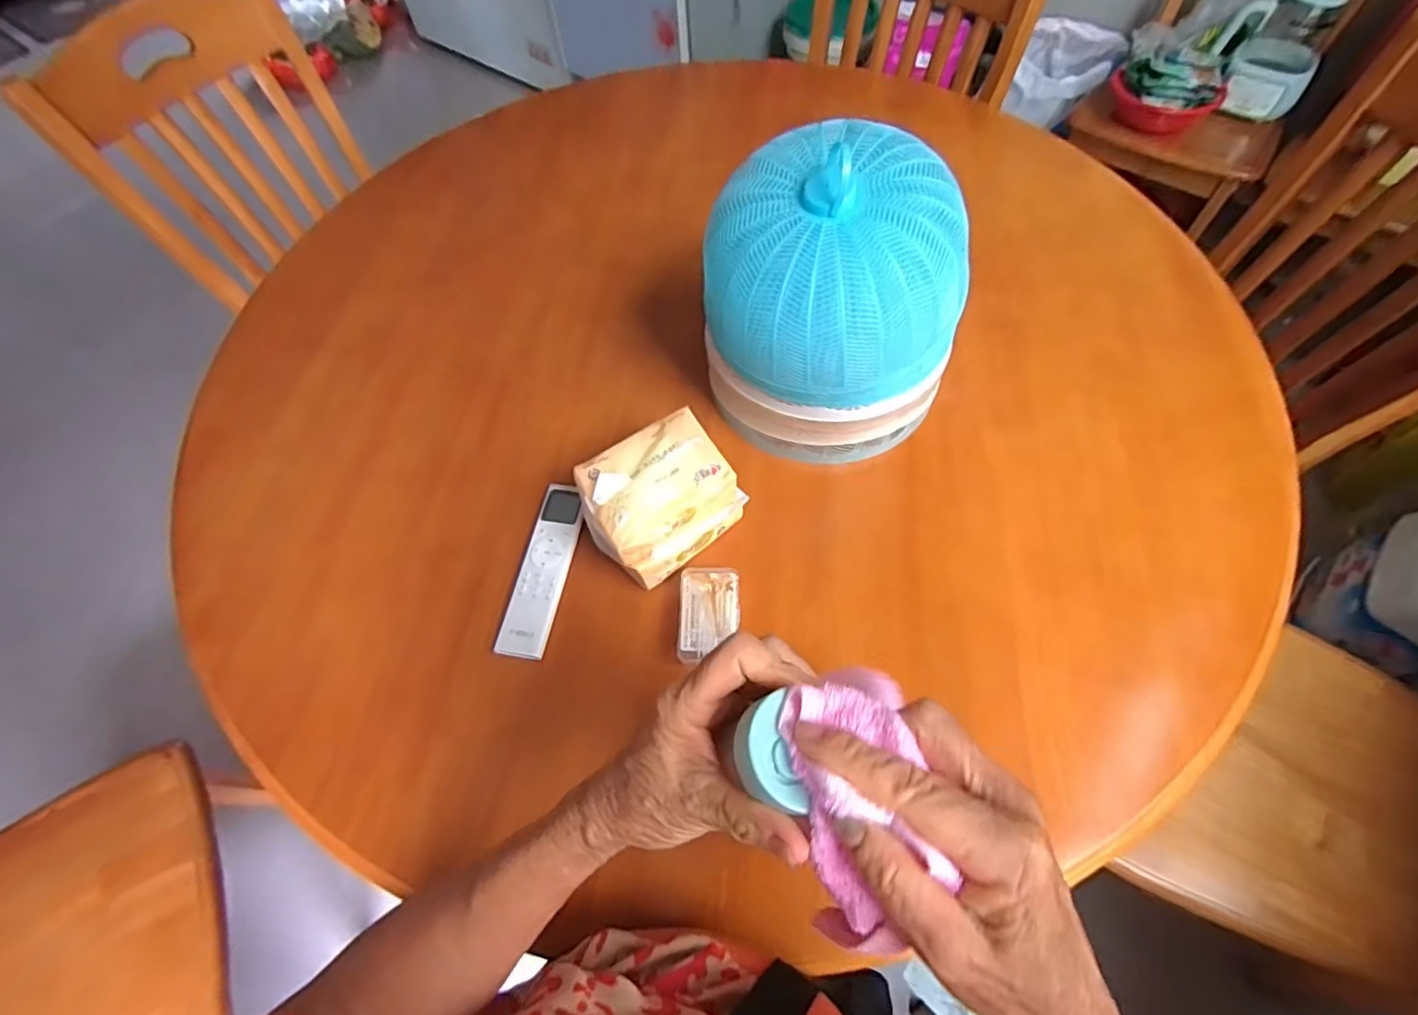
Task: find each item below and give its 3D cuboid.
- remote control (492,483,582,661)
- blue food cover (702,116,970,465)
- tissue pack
[{"bbox_3d":[-0.158,0.058,0.592,0.046,0.017,0.171,8,62,8],"label":"remote control"},{"bbox_3d":[0.105,-0.181,0.575,0.198,0.248,0.184,-16,61,-6],"label":"blue food cover"},{"bbox_3d":[-0.046,-0.008,0.575,0.138,0.098,0.104,-36,65,-16],"label":"tissue pack"}]

